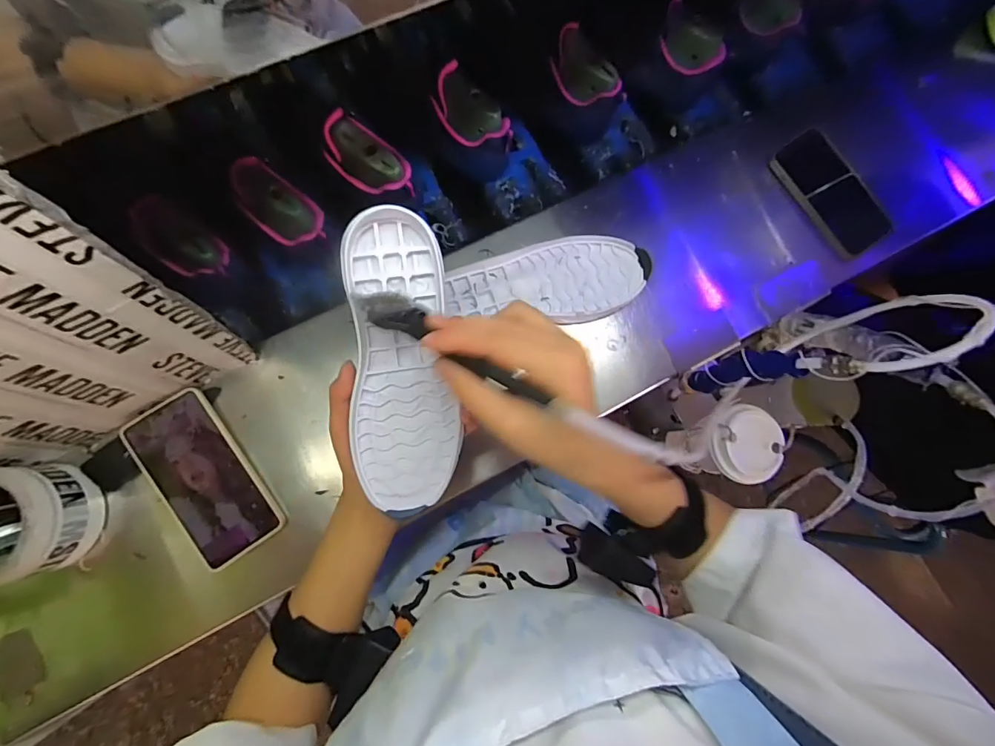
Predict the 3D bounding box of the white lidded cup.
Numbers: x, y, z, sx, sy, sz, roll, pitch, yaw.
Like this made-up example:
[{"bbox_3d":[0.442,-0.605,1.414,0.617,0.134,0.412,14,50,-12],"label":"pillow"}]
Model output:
[{"bbox_3d":[0.282,0.090,0.570,0.082,0.152,0.089,0,81,-1],"label":"white lidded cup"}]

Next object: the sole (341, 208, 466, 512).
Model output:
[{"bbox_3d":[-0.070,-0.006,0.335,0.073,0.024,0.217,-4,97,-1],"label":"sole"}]

